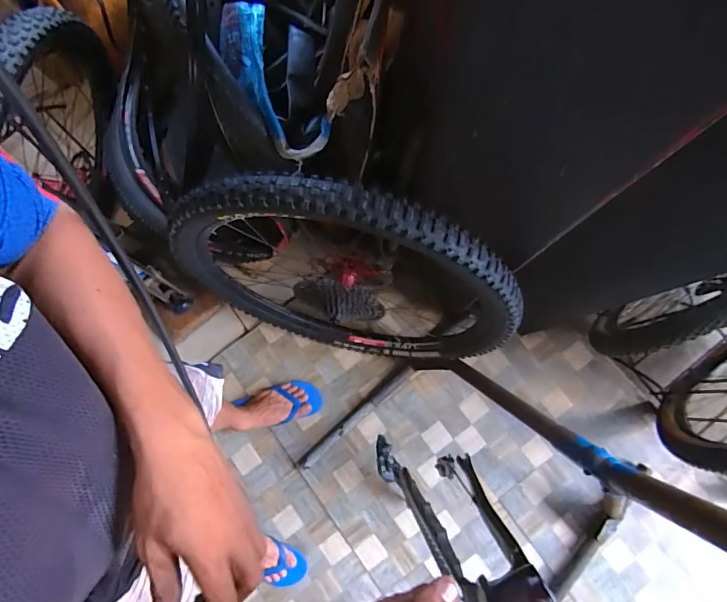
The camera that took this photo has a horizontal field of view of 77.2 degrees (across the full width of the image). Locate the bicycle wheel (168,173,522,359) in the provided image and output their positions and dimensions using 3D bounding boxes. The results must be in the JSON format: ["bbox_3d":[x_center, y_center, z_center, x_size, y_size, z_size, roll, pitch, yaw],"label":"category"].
[{"bbox_3d":[-0.040,-0.019,0.993,0.667,0.731,0.180,9,79,2],"label":"bicycle wheel"}]

